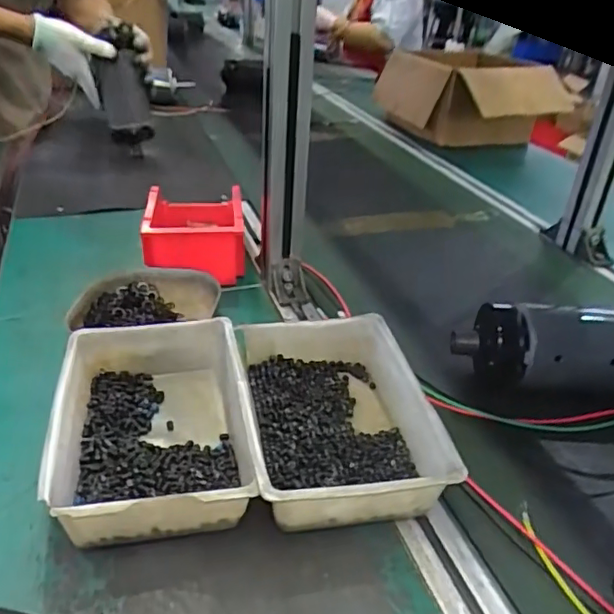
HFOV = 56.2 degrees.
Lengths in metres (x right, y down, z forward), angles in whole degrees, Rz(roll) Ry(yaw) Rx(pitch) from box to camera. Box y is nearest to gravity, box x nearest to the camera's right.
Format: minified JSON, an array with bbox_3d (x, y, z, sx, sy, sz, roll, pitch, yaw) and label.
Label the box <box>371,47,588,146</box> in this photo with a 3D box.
[{"bbox_3d":[0.321,-0.449,1.215,0.192,0.166,0.391,-17,37,-30],"label":"box"}]

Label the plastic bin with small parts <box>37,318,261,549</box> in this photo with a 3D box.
[{"bbox_3d":[-0.121,0.092,0.456,0.143,0.055,0.204,-4,32,-12],"label":"plastic bin with small parts"}]

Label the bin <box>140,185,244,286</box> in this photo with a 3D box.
[{"bbox_3d":[-0.144,-0.098,0.739,0.117,0.073,0.165,-2,32,-9],"label":"bin"}]

